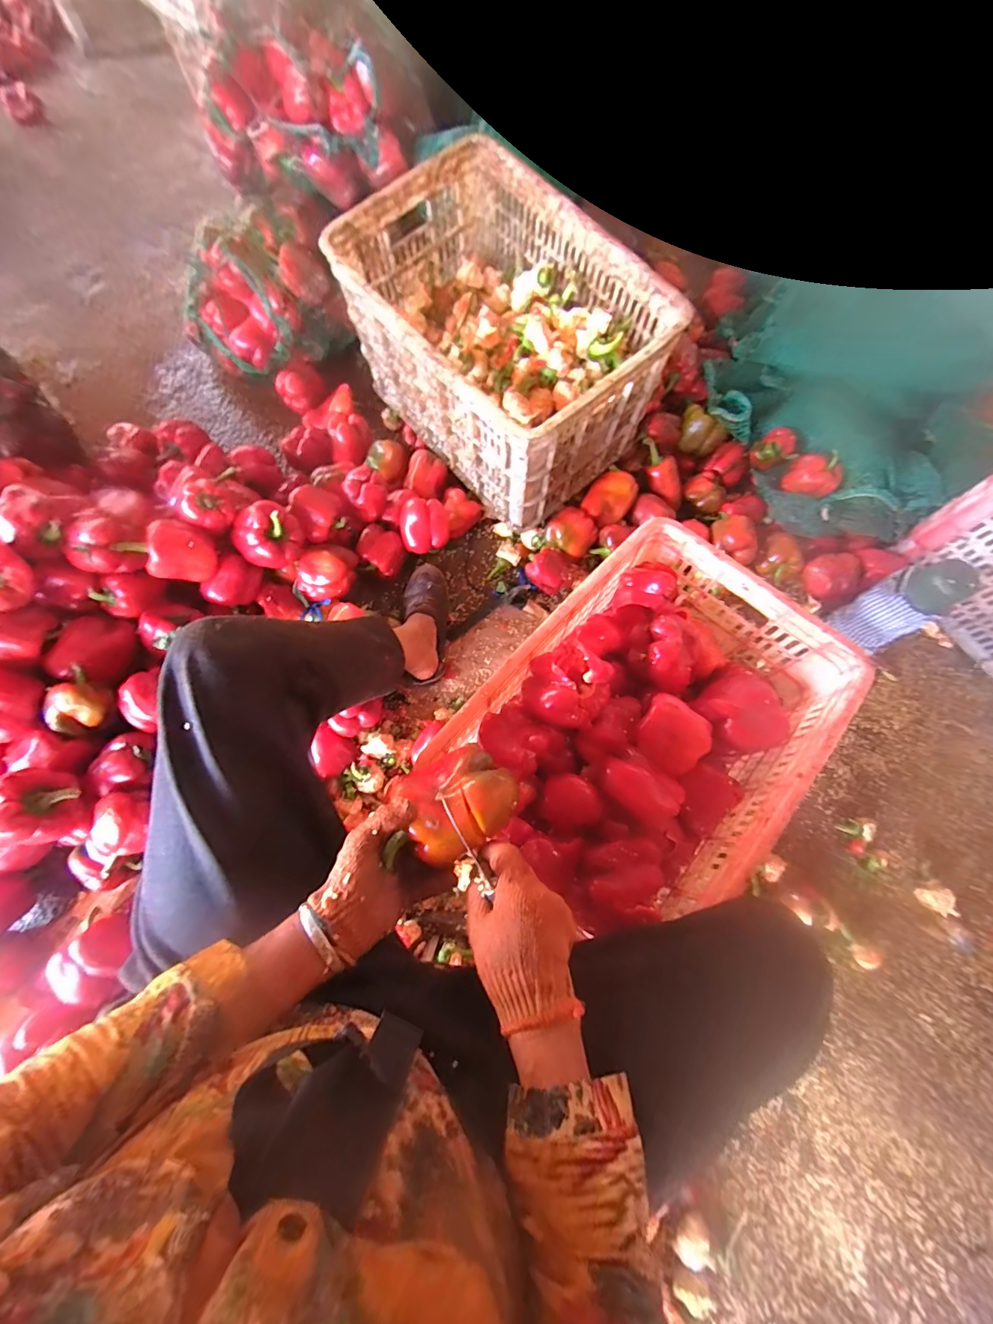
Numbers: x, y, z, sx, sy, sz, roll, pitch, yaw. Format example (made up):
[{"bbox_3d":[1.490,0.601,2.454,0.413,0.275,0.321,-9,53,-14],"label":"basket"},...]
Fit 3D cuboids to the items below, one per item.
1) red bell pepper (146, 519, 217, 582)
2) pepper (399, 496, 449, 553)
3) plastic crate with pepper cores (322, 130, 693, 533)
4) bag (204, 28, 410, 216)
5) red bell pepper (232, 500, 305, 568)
[{"bbox_3d":[-0.497,-0.171,0.685,0.084,0.076,0.090,1,69,-2],"label":"red bell pepper"},{"bbox_3d":[-0.144,-0.271,0.870,0.093,0.064,0.103,-12,109,-15],"label":"pepper"},{"bbox_3d":[0.002,-0.559,0.802,0.348,0.317,0.514,-40,76,-15],"label":"plastic crate with pepper cores"},{"bbox_3d":[-0.393,-1.099,0.900,0.393,0.201,0.135,13,70,3],"label":"bag"},{"bbox_3d":[-0.386,-0.215,0.738,0.091,0.084,0.102,34,72,10],"label":"red bell pepper"}]

